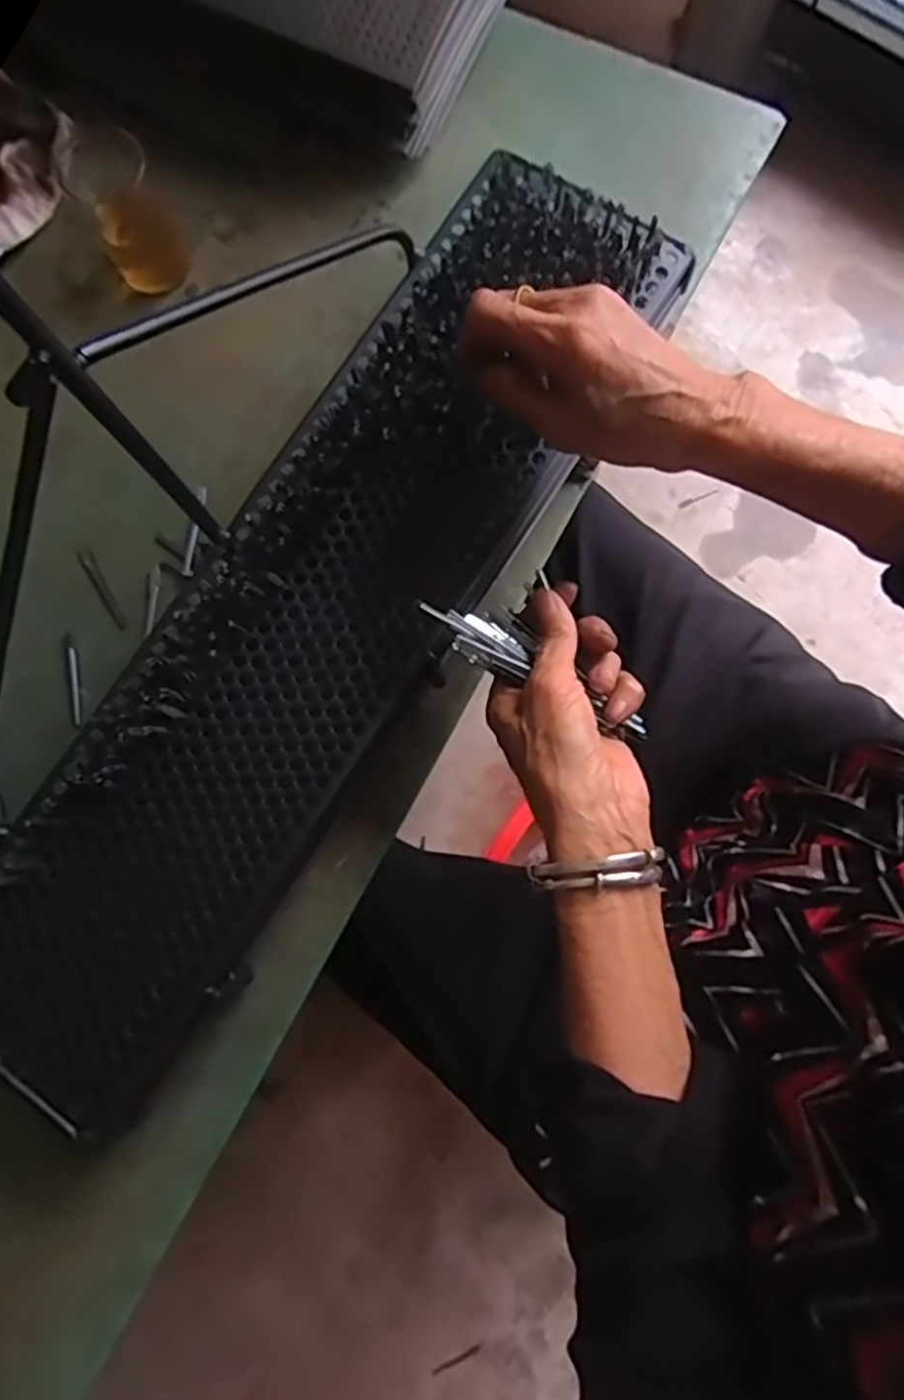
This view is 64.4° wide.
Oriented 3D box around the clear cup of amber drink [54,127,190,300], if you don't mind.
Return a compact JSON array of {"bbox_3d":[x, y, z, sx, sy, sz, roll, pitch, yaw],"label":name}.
[{"bbox_3d":[-0.223,-0.338,0.503,0.057,0.077,0.053,0,79,1],"label":"clear cup of amber drink"}]

